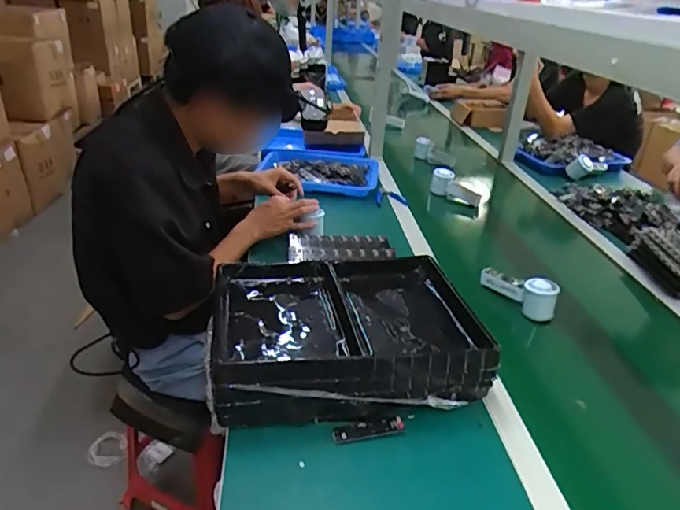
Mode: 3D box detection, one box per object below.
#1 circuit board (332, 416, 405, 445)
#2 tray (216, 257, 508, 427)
[{"bbox_3d":[0.037,0.222,0.659,0.093,0.007,0.020,-7,29,-15],"label":"circuit board"},{"bbox_3d":[0.008,0.105,0.785,0.378,0.086,0.299,-4,28,-9],"label":"tray"}]

